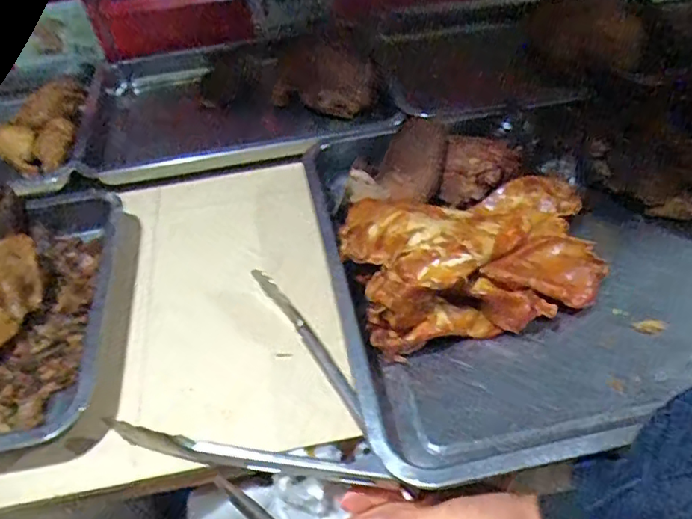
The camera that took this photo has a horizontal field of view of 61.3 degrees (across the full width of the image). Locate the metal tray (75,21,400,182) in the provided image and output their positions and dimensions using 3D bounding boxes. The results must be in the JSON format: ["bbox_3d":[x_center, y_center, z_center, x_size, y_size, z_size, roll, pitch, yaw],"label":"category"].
[{"bbox_3d":[-0.141,-0.199,0.720,0.380,0.058,0.257,-6,45,1],"label":"metal tray"}]

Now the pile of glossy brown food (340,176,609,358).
[{"bbox_3d":[0.110,-0.008,0.486,0.210,0.067,0.127,-12,46,-6],"label":"pile of glossy brown food"}]

